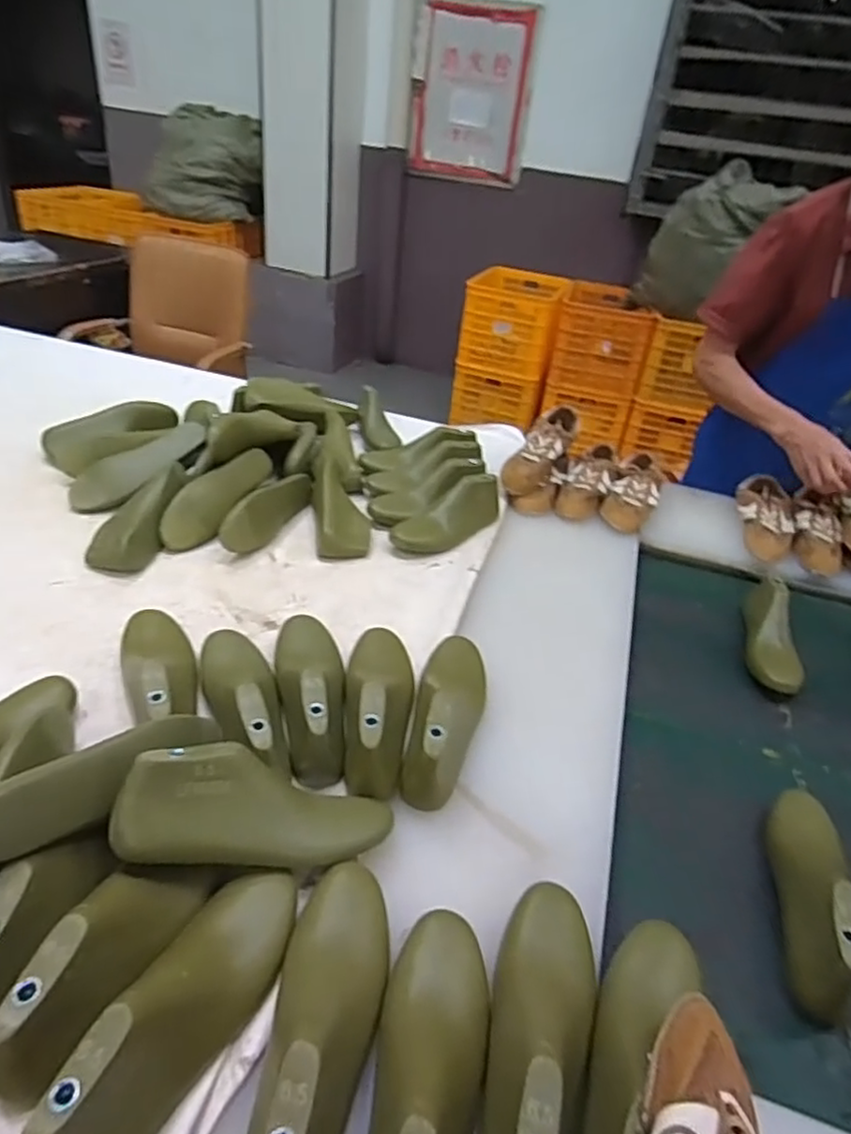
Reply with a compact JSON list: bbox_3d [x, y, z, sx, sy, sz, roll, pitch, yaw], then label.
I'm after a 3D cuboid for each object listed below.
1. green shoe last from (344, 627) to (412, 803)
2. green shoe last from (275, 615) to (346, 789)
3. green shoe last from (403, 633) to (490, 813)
[{"bbox_3d":[-0.050,0.135,0.723,0.072,0.086,0.236,5,34,-3],"label":"green shoe last"},{"bbox_3d":[-0.125,0.120,0.734,0.075,0.075,0.239,-3,35,-14],"label":"green shoe last"},{"bbox_3d":[0.027,0.146,0.731,0.078,0.082,0.239,11,34,6],"label":"green shoe last"}]

